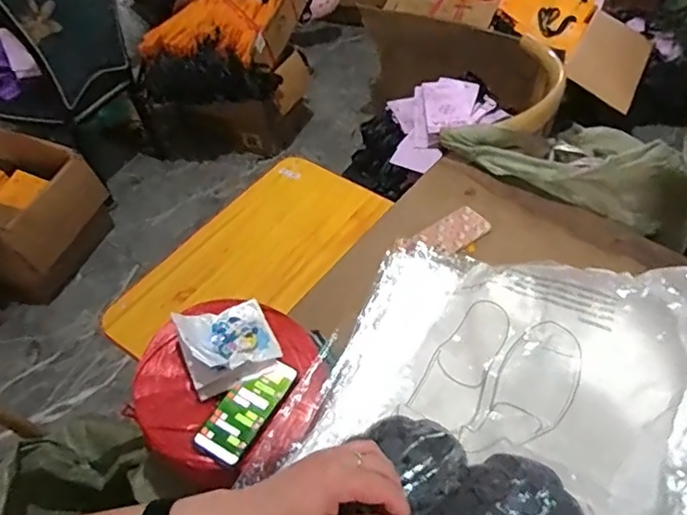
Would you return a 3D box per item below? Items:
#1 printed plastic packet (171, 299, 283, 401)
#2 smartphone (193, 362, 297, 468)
[{"bbox_3d":[-0.172,0.121,0.810,0.131,0.056,0.122,-22,54,-15],"label":"printed plastic packet"},{"bbox_3d":[-0.135,0.211,0.776,0.068,0.012,0.155,25,56,20],"label":"smartphone"}]

